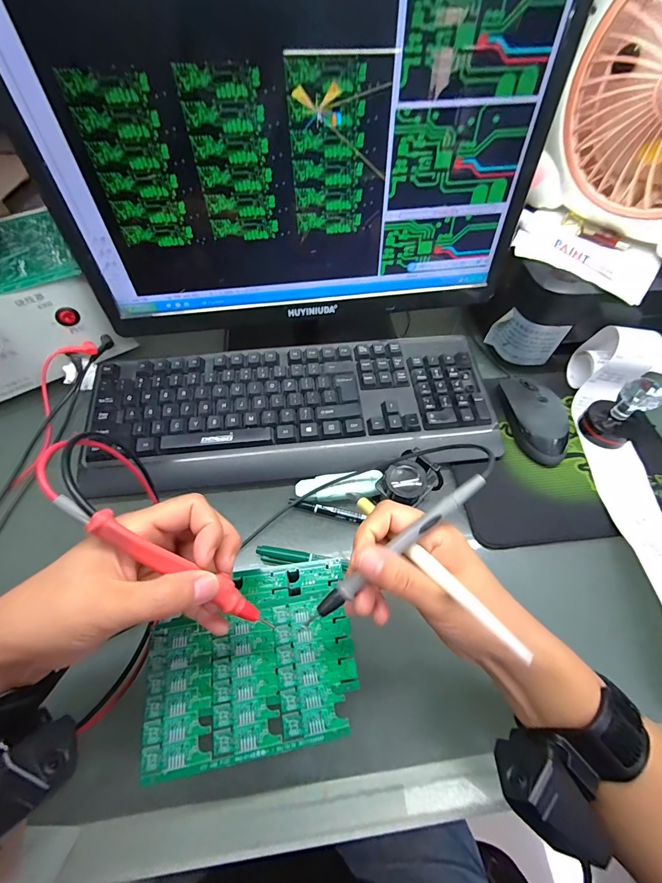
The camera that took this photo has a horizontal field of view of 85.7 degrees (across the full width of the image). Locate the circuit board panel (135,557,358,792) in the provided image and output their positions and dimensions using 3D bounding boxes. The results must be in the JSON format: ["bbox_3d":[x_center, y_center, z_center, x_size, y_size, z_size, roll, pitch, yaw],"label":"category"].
[{"bbox_3d":[-0.055,0.148,0.250,0.138,0.005,0.107,-9,58,-7],"label":"circuit board panel"}]

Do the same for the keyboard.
[{"bbox_3d":[-0.038,-0.034,0.398,0.427,0.041,0.158,-6,58,-5],"label":"keyboard"}]

